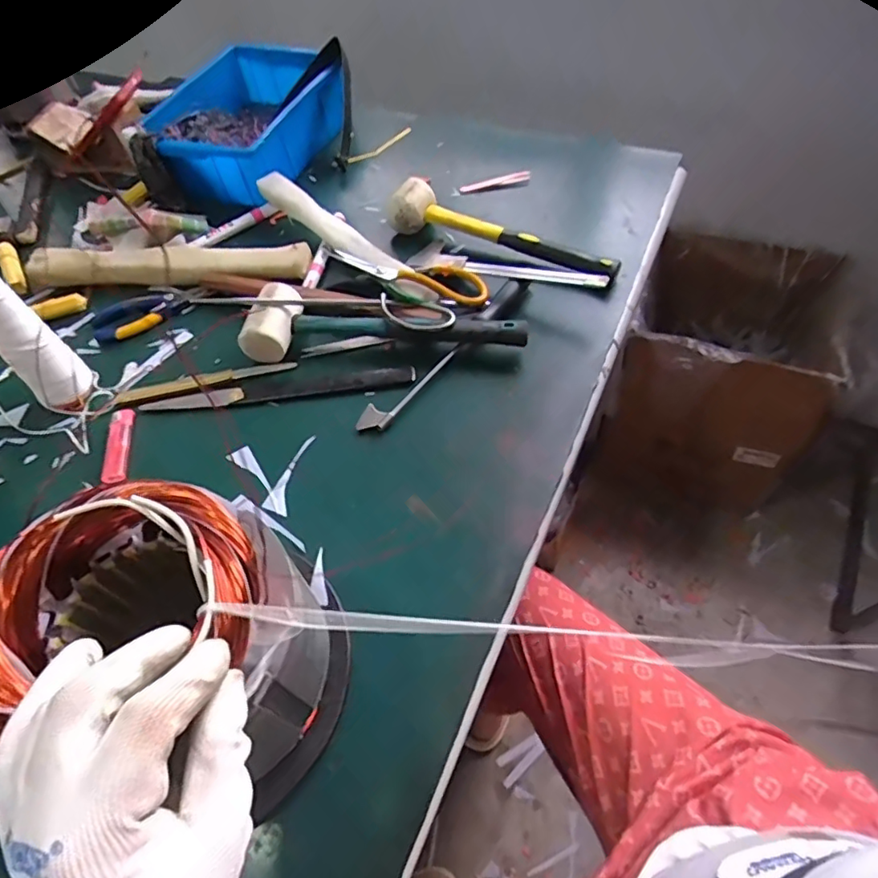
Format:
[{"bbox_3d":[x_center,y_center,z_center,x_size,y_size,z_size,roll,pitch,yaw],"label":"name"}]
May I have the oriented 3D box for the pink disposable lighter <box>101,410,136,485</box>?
[{"bbox_3d":[-0.301,0.006,0.526,0.022,0.010,0.085,-11,54,-5],"label":"pink disposable lighter"}]

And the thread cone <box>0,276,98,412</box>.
[{"bbox_3d":[-0.382,-0.092,0.510,0.053,0.171,0.045,-39,61,-23],"label":"thread cone"}]

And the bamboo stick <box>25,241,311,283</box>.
[{"bbox_3d":[-0.321,-0.207,0.652,0.341,0.033,0.047,1,54,4],"label":"bamboo stick"}]

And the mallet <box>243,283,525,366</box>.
[{"bbox_3d":[-0.055,-0.102,0.567,0.278,0.051,0.077,9,55,10],"label":"mallet"}]

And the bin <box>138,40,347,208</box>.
[{"bbox_3d":[-0.272,-0.460,0.802,0.208,0.084,0.303,12,55,12],"label":"bin"}]

